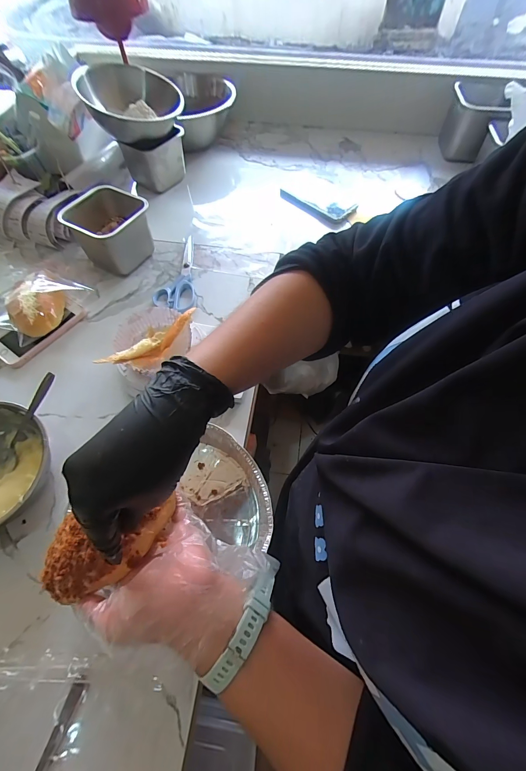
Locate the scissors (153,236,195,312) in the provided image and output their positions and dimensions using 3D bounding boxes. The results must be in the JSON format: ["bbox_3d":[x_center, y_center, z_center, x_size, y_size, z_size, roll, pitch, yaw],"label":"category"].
[{"bbox_3d":[-0.159,-0.201,0.574,0.068,0.011,0.188,-7,60,-3],"label":"scissors"}]

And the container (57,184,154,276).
[{"bbox_3d":[-0.265,-0.266,0.561,0.127,0.096,0.113,29,64,16],"label":"container"}]

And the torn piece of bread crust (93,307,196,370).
[{"bbox_3d":[-0.144,-0.056,0.418,0.037,0.035,0.129,34,66,18],"label":"torn piece of bread crust"}]

